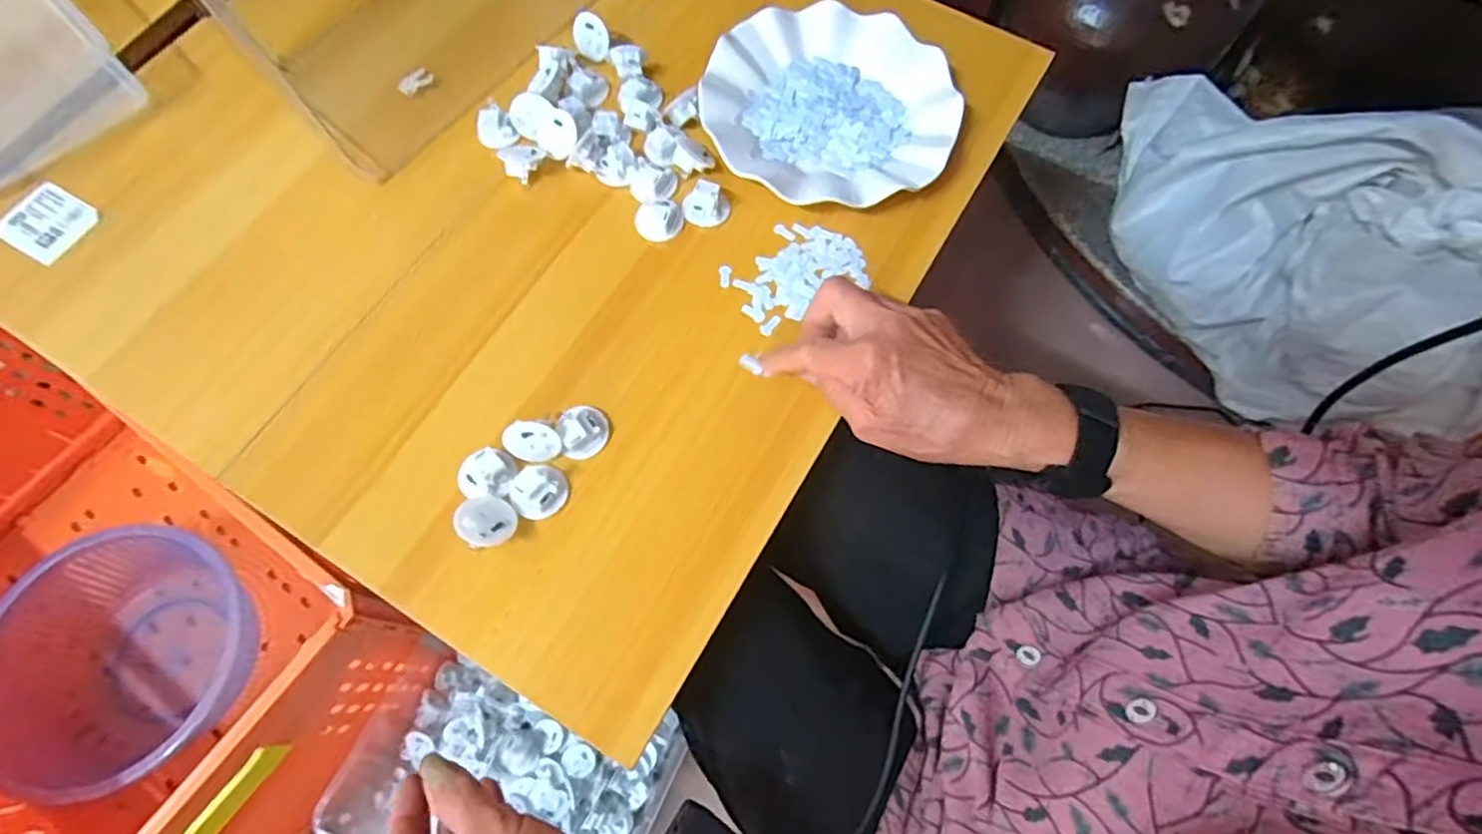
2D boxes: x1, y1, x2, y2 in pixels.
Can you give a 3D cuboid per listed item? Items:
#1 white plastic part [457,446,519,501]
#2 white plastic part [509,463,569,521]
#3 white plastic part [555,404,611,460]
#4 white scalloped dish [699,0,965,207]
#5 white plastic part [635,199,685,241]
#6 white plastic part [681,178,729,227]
[{"bbox_3d":[-0.149,0.033,0.396,0.031,0.009,0.030,0,69,-1],"label":"white plastic part"},{"bbox_3d":[-0.118,0.043,0.394,0.028,0.014,0.032,27,71,9],"label":"white plastic part"},{"bbox_3d":[-0.095,0.007,0.406,0.028,0.014,0.031,-14,70,-6],"label":"white plastic part"},{"bbox_3d":[0.064,-0.234,0.500,0.177,0.025,0.172,0,69,-1],"label":"white scalloped dish"},{"bbox_3d":[-0.057,-0.139,0.468,0.033,0.013,0.029,-9,69,-4],"label":"white plastic part"},{"bbox_3d":[-0.025,-0.148,0.470,0.031,0.015,0.027,18,70,6],"label":"white plastic part"}]

